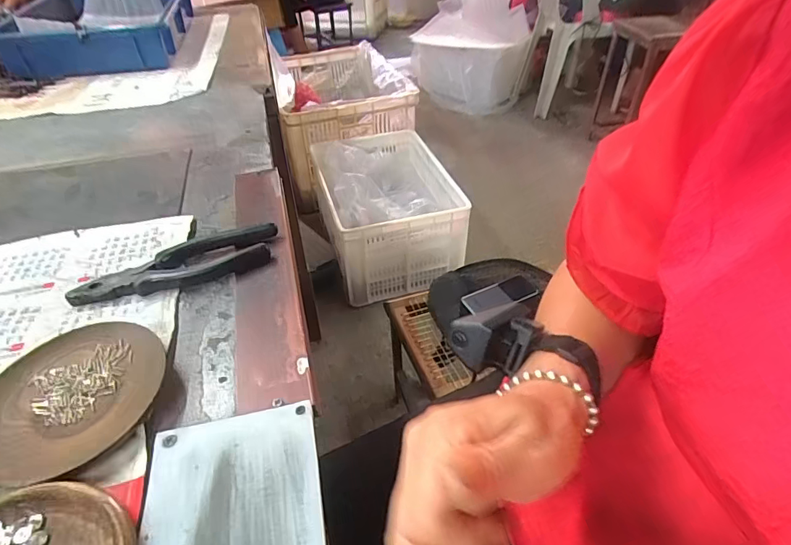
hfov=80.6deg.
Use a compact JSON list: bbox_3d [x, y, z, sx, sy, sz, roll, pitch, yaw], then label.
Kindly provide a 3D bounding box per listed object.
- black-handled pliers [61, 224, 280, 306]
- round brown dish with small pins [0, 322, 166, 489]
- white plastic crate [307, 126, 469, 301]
[{"bbox_3d":[-0.186,-0.006,0.401,0.166,0.017,0.044,-16,43,-12],"label":"black-handled pliers"},{"bbox_3d":[-0.212,0.080,0.307,0.113,0.014,0.107,-3,42,2],"label":"round brown dish with small pins"},{"bbox_3d":[-0.034,-0.205,1.387,0.356,0.271,0.522,-10,42,-10],"label":"white plastic crate"}]

